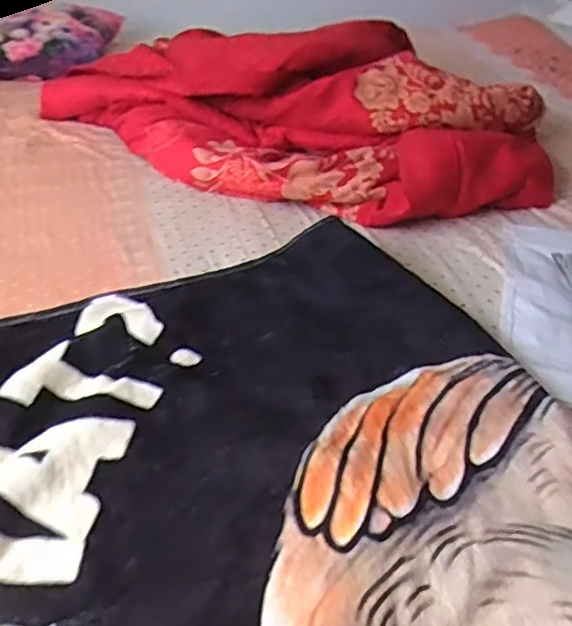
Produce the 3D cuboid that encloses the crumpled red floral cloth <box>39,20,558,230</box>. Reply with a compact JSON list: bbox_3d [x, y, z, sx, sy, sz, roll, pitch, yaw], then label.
[{"bbox_3d":[-0.001,-0.326,1.053,0.855,0.179,0.317,15,39,13],"label":"crumpled red floral cloth"}]

